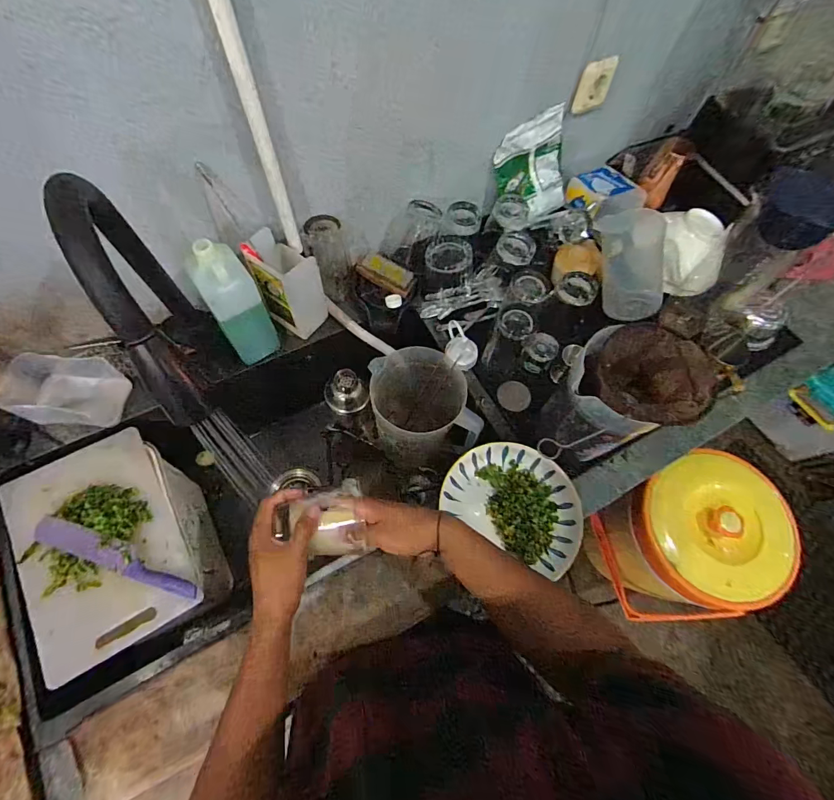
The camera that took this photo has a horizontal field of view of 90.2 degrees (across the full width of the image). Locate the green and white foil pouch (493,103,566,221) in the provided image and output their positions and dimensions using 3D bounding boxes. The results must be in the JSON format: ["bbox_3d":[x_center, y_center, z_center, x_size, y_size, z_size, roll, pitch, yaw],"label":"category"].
[{"bbox_3d":[0.231,-0.456,0.837,0.149,0.192,0.025,-28,48,1],"label":"green and white foil pouch"}]

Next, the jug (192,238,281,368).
[{"bbox_3d":[-0.276,-0.143,0.639,0.070,0.204,0.068,-32,71,-16],"label":"jug"}]

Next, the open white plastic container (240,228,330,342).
[{"bbox_3d":[-0.206,-0.187,0.687,0.098,0.160,0.083,35,68,12],"label":"open white plastic container"}]

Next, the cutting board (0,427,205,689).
[{"bbox_3d":[-0.453,0.202,0.592,0.196,0.017,0.297,-27,71,-17],"label":"cutting board"}]

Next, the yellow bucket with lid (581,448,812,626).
[{"bbox_3d":[0.587,0.295,0.885,0.280,0.275,0.274,1,65,-3],"label":"yellow bucket with lid"}]

